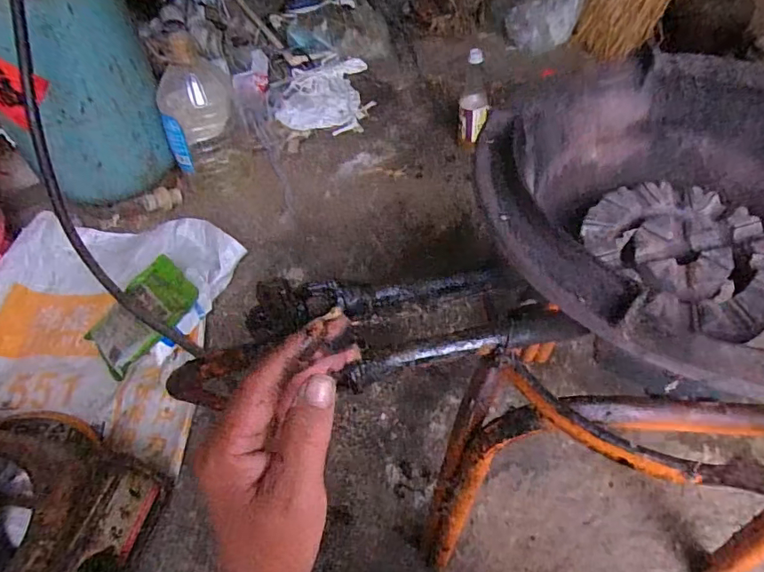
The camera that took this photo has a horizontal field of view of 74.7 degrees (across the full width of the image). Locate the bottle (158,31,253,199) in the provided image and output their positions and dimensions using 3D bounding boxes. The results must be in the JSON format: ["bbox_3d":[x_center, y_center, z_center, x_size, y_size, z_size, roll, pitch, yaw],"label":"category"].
[{"bbox_3d":[-0.396,-0.368,1.111,0.159,0.316,0.153,-14,50,-9],"label":"bottle"}]

